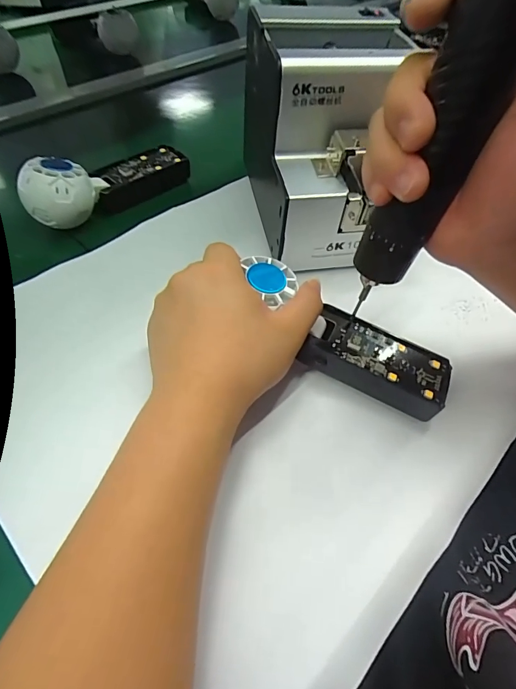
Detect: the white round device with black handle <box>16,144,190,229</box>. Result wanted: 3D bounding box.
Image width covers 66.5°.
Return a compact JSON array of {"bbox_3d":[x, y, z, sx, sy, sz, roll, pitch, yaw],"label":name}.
[{"bbox_3d":[-0.152,-0.168,0.406,0.051,0.051,0.166,36,48,20],"label":"white round device with black handle"}]

